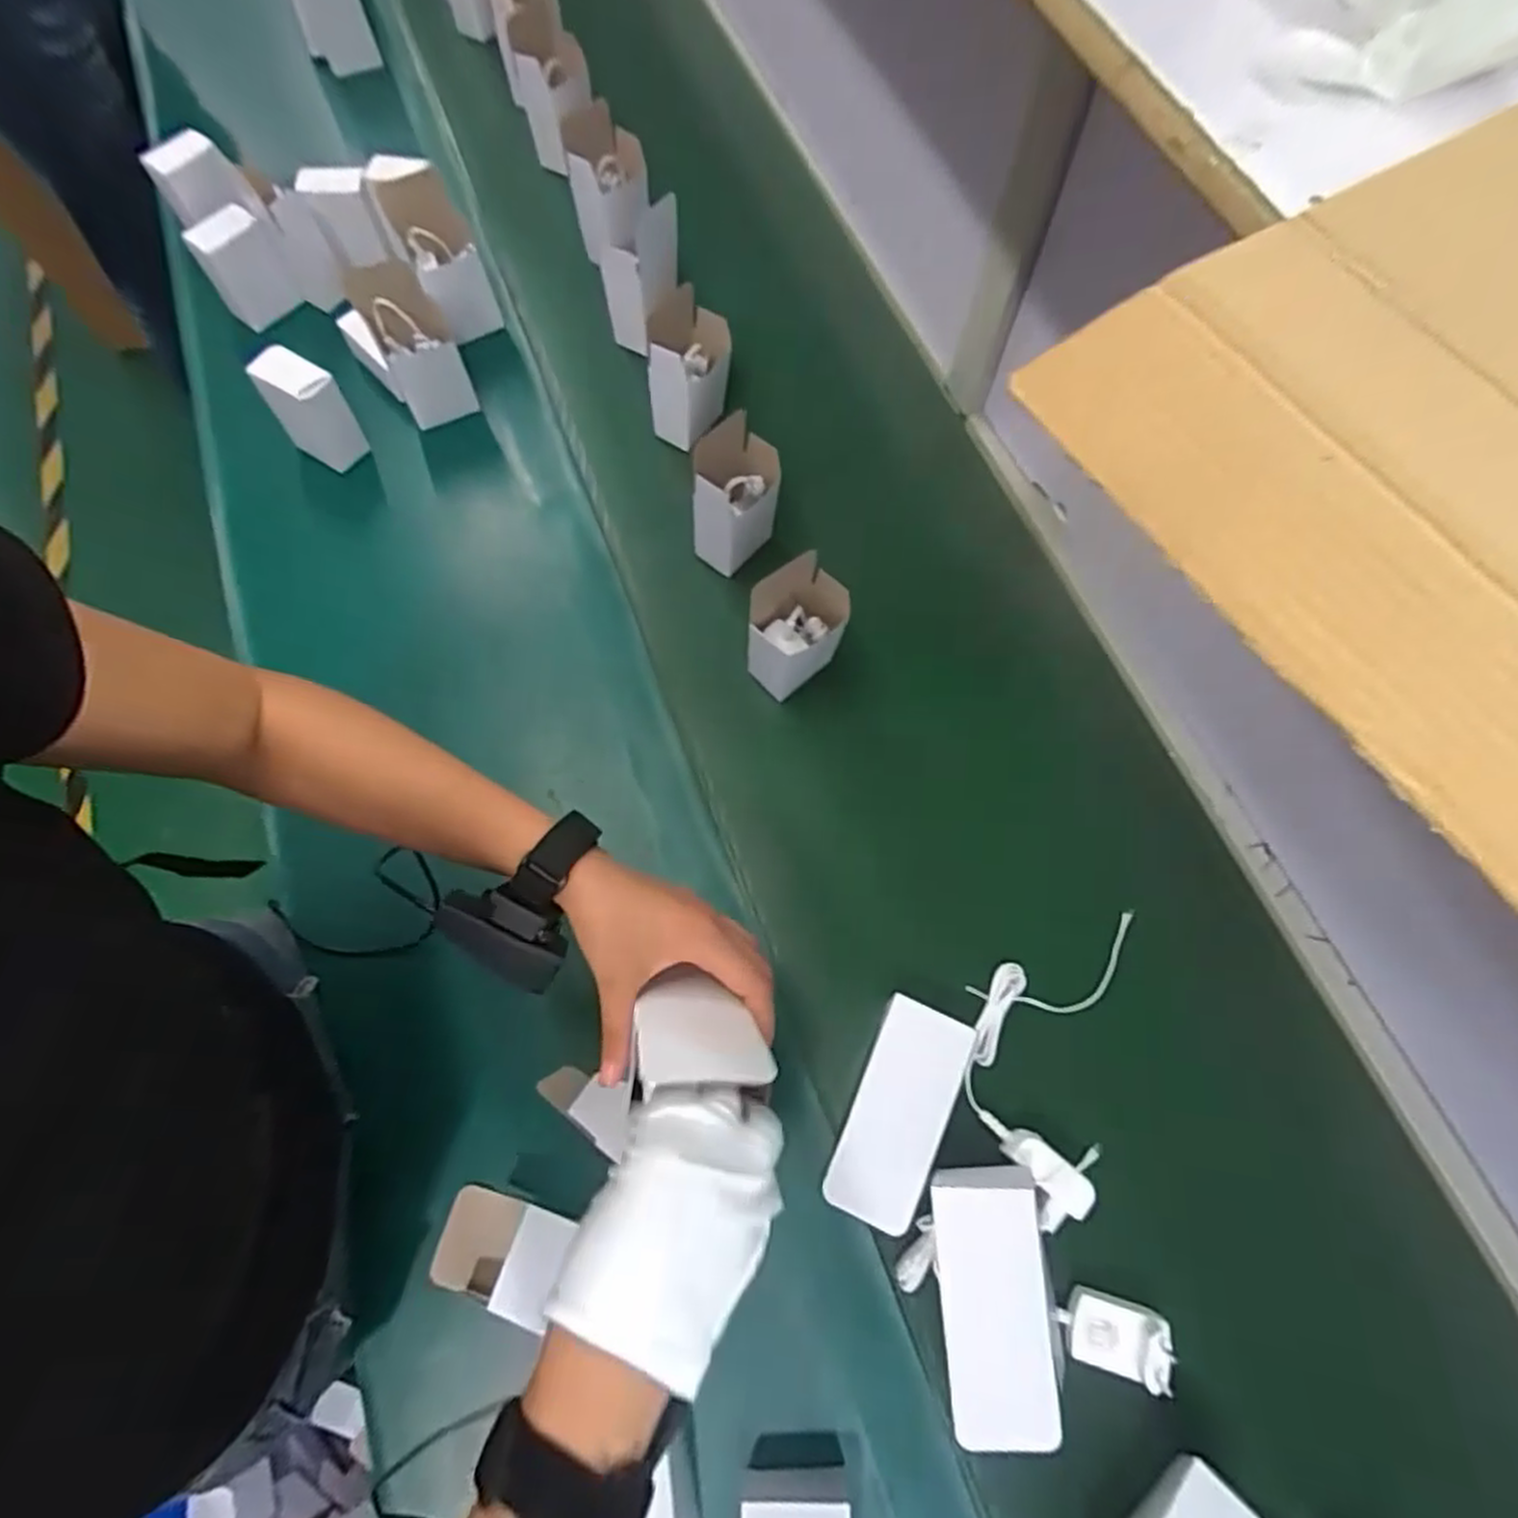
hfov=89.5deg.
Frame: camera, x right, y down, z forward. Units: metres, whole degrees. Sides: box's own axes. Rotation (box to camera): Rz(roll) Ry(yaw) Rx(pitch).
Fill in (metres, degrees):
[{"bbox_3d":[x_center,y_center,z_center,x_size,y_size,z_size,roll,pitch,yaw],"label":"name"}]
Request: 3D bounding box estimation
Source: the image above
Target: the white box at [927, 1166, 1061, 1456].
[{"bbox_3d":[0.154,0.354,0.502,0.068,0.029,0.148,-7,58,15],"label":"white box"}]

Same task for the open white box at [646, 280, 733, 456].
[{"bbox_3d":[-0.067,-0.379,0.749,0.054,0.130,0.070,29,70,10],"label":"open white box"}]

